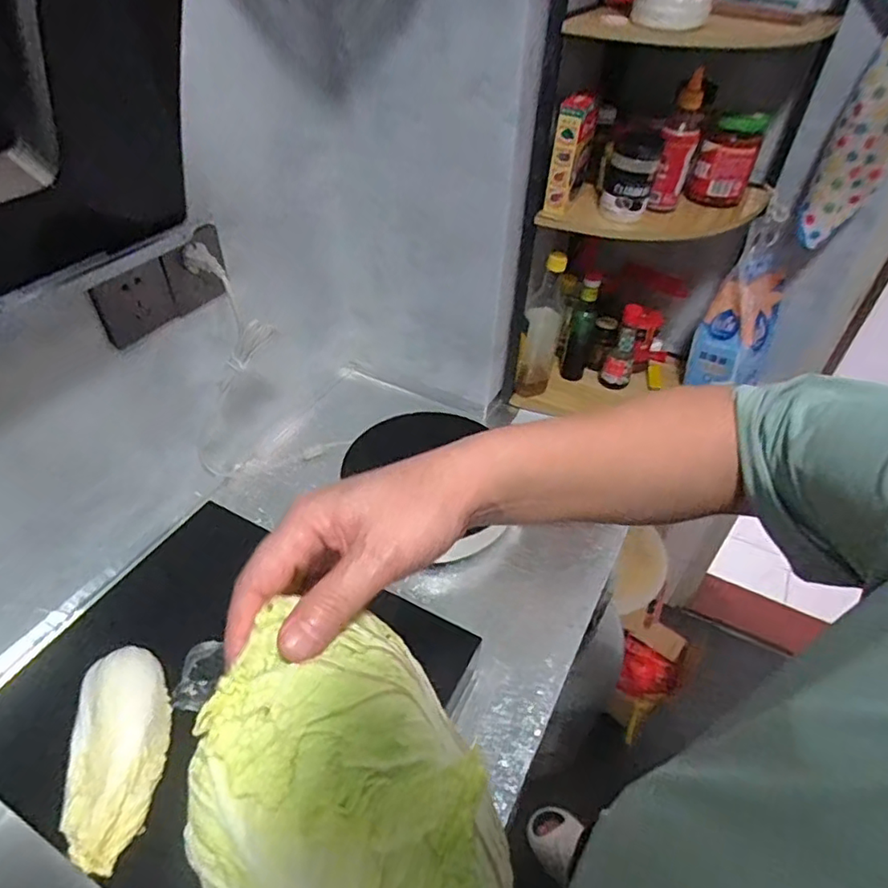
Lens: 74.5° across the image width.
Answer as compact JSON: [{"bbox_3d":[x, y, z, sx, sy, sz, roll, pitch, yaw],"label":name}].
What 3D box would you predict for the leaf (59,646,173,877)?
[{"bbox_3d":[-0.287,0.266,0.514,0.077,0.051,0.173,-7,44,-10],"label":"leaf"}]

